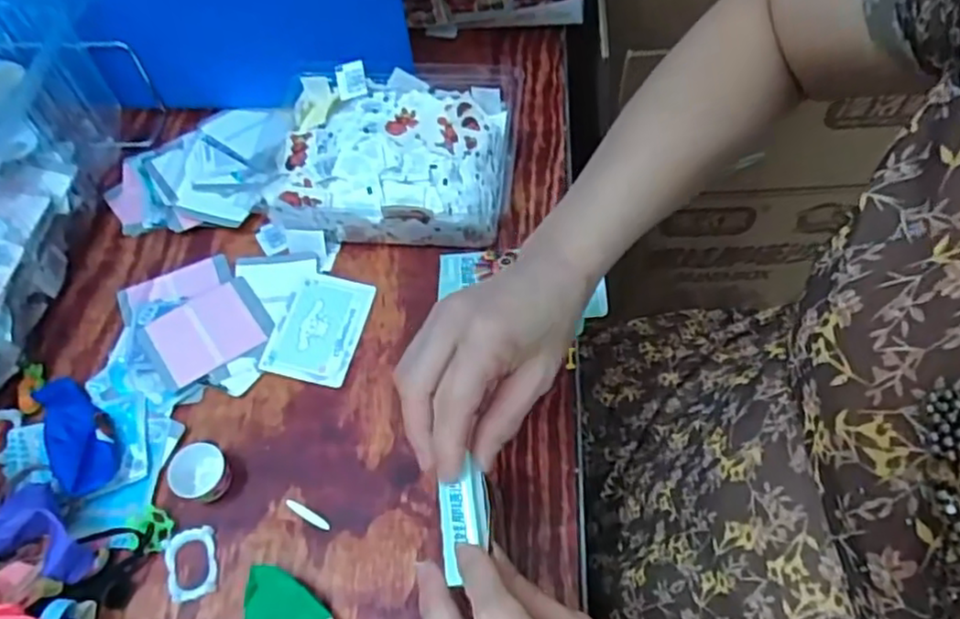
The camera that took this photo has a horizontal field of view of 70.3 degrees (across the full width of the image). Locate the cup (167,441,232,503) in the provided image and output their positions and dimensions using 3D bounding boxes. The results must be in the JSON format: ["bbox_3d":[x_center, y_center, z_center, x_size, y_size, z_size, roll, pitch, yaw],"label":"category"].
[{"bbox_3d":[-0.185,0.109,0.453,0.035,0.022,0.036,-2,59,3],"label":"cup"}]

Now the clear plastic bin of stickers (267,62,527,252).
[{"bbox_3d":[-0.080,-0.132,0.580,0.205,0.055,0.159,4,60,7],"label":"clear plastic bin of stickers"}]

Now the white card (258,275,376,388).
[{"bbox_3d":[-0.125,0.013,0.525,0.066,0.004,0.090,9,60,9],"label":"white card"}]

